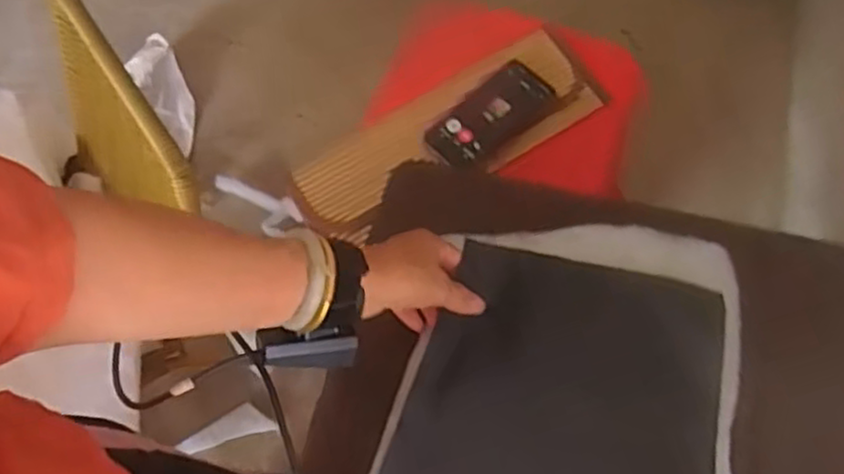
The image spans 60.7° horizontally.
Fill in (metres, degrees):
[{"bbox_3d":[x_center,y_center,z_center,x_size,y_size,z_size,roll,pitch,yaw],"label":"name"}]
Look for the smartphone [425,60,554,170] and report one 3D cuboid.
[{"bbox_3d":[0.081,-0.148,0.876,0.163,0.013,0.075,-40,73,-12],"label":"smartphone"}]

